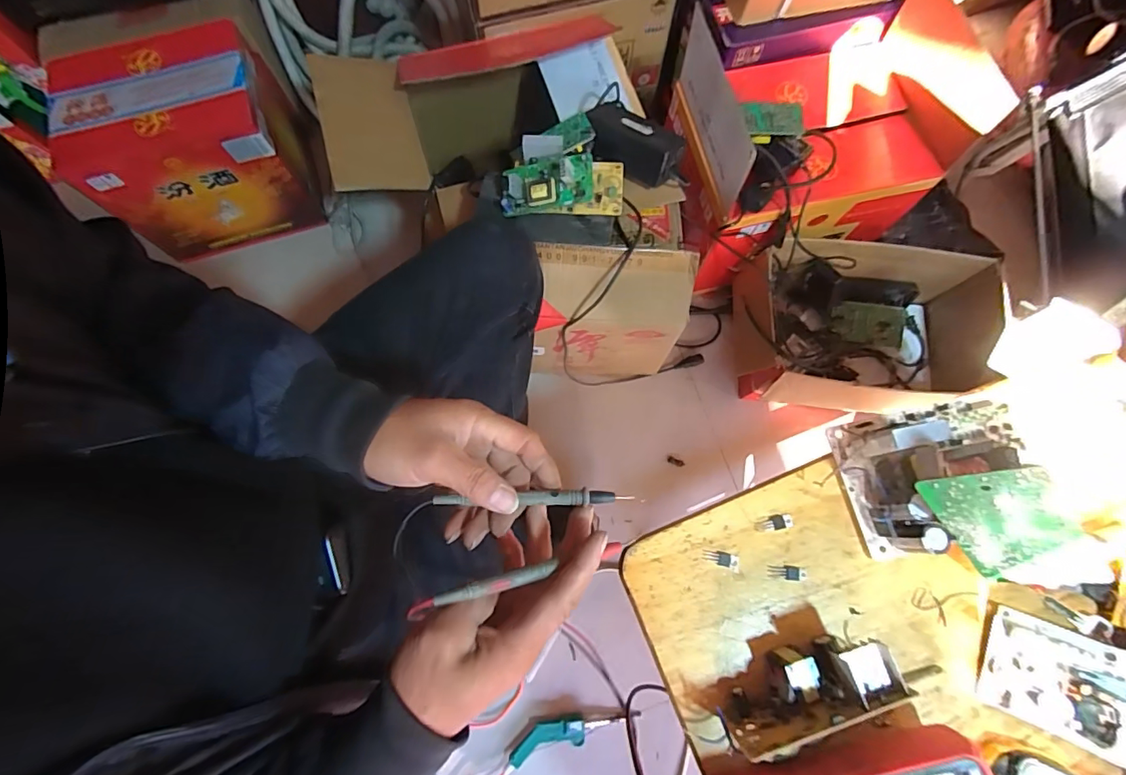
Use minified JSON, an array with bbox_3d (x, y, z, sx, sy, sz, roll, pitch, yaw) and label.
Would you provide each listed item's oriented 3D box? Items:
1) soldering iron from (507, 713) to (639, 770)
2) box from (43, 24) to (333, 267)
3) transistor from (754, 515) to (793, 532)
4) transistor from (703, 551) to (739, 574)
[{"bbox_3d":[0.018,0.573,0.835,0.221,0.016,0.048,-15,75,-4],"label":"soldering iron"},{"bbox_3d":[-0.701,-0.467,0.982,0.317,0.284,0.234,-19,76,-5],"label":"box"},{"bbox_3d":[0.173,0.110,0.407,0.030,0.004,0.011,-7,75,-2],"label":"transistor"},{"bbox_3d":[0.127,0.138,0.399,0.029,0.004,0.013,17,75,4],"label":"transistor"}]

